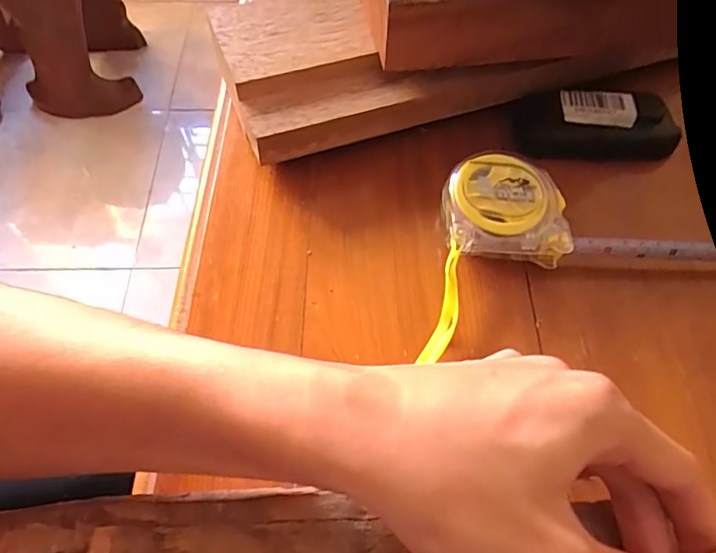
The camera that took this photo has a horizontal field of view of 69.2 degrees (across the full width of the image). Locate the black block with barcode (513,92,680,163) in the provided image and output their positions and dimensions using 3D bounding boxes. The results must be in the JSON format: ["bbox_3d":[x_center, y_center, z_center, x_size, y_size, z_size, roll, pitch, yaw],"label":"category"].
[{"bbox_3d":[0.166,-0.107,0.362,0.109,0.032,0.044,0,59,-2],"label":"black block with barcode"}]

